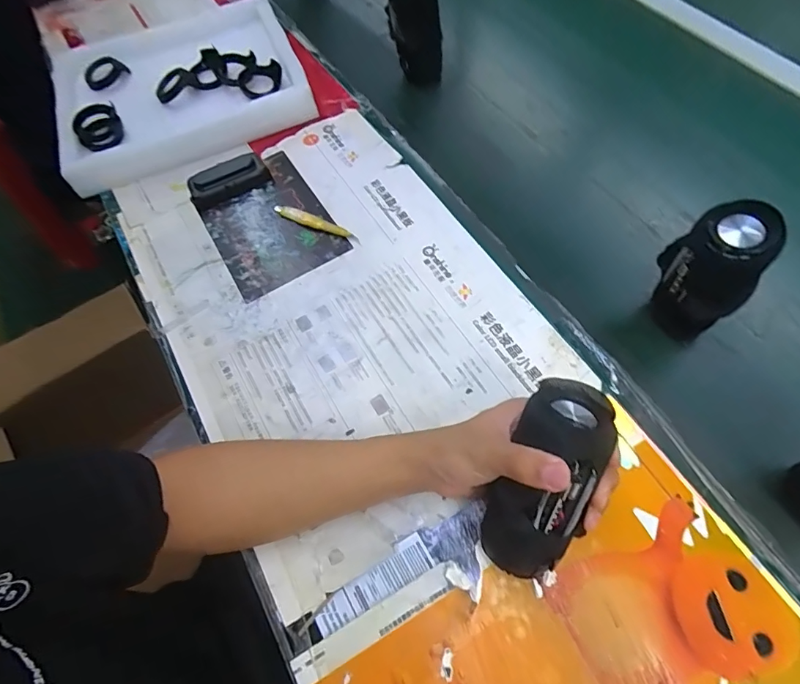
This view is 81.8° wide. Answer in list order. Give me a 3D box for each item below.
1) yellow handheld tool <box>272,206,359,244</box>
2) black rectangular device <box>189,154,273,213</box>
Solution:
[{"bbox_3d":[-0.108,-0.152,0.584,0.123,0.012,0.015,26,69,17],"label":"yellow handheld tool"},{"bbox_3d":[-0.232,-0.219,0.623,0.105,0.023,0.053,-28,64,-8],"label":"black rectangular device"}]

